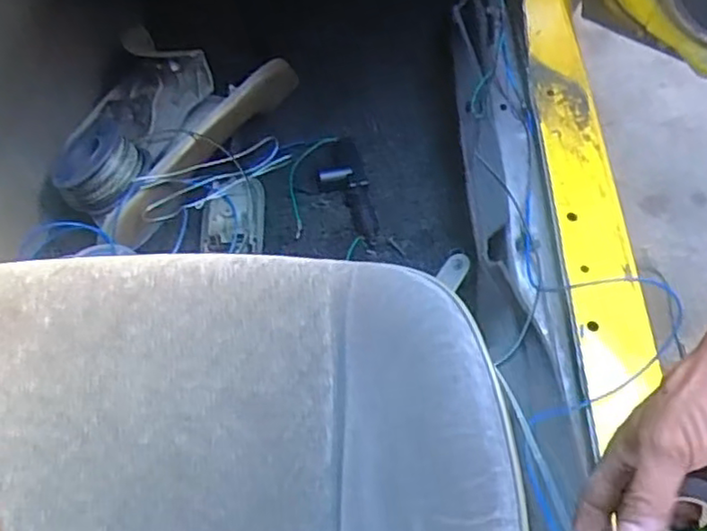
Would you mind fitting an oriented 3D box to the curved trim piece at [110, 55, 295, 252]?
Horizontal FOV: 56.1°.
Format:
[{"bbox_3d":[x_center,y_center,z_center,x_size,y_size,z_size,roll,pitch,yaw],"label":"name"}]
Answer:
[{"bbox_3d":[-0.180,-0.147,0.818,0.053,0.055,0.317,36,70,20],"label":"curved trim piece"}]

